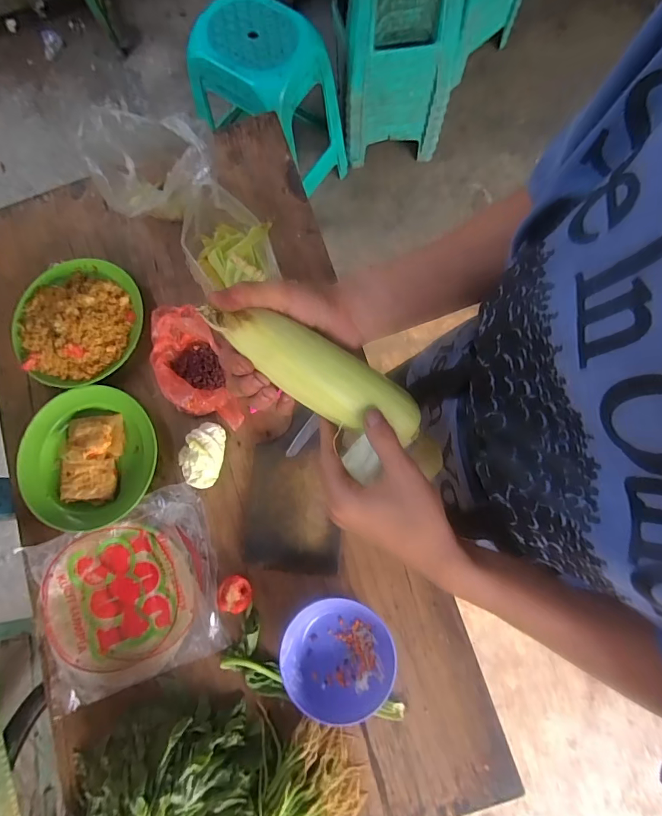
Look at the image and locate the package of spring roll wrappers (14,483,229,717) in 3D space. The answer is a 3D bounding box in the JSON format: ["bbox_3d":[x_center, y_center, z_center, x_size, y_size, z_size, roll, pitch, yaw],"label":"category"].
[{"bbox_3d":[-0.297,0.268,0.608,0.273,0.024,0.230,-23,81,1],"label":"package of spring roll wrappers"}]

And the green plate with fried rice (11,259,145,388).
[{"bbox_3d":[-0.417,-0.143,0.683,0.211,0.042,0.207,0,78,0],"label":"green plate with fried rice"}]

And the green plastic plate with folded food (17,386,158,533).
[{"bbox_3d":[-0.372,0.077,0.651,0.200,0.030,0.204,0,78,0],"label":"green plastic plate with folded food"}]

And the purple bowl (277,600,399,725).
[{"bbox_3d":[0.010,0.326,0.555,0.144,0.050,0.138,0,78,0],"label":"purple bowl"}]

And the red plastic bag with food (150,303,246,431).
[{"bbox_3d":[-0.212,-0.061,0.641,0.100,0.056,0.193,-20,78,-4],"label":"red plastic bag with food"}]

